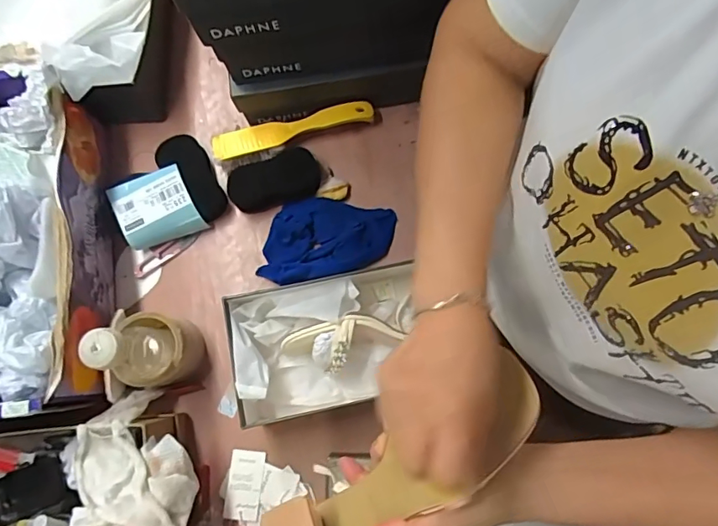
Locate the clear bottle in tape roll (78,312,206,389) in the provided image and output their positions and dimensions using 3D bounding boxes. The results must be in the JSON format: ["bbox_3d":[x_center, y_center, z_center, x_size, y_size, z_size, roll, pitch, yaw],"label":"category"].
[{"bbox_3d":[-0.240,0.095,0.572,0.077,0.188,0.091,-12,78,-1],"label":"clear bottle in tape roll"}]

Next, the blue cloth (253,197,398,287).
[{"bbox_3d":[-0.043,-0.037,0.677,0.184,0.026,0.108,-11,78,-1],"label":"blue cloth"}]

